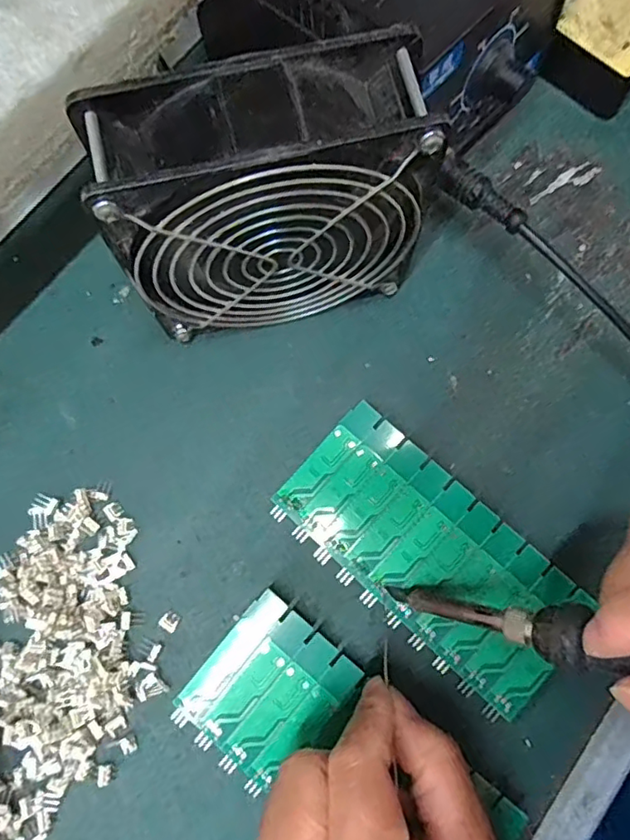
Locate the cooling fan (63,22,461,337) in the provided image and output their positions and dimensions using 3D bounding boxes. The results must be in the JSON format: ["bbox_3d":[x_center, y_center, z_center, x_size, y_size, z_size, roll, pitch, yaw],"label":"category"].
[{"bbox_3d":[-0.012,-0.081,0.235,0.129,0.123,0.049,-13,77,-4],"label":"cooling fan"}]

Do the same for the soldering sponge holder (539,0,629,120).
[{"bbox_3d":[0.160,-0.212,0.315,0.065,0.024,0.072,38,79,8],"label":"soldering sponge holder"}]

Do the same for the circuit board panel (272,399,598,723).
[{"bbox_3d":[0.053,0.059,0.260,0.137,0.013,0.060,42,80,9],"label":"circuit board panel"}]

